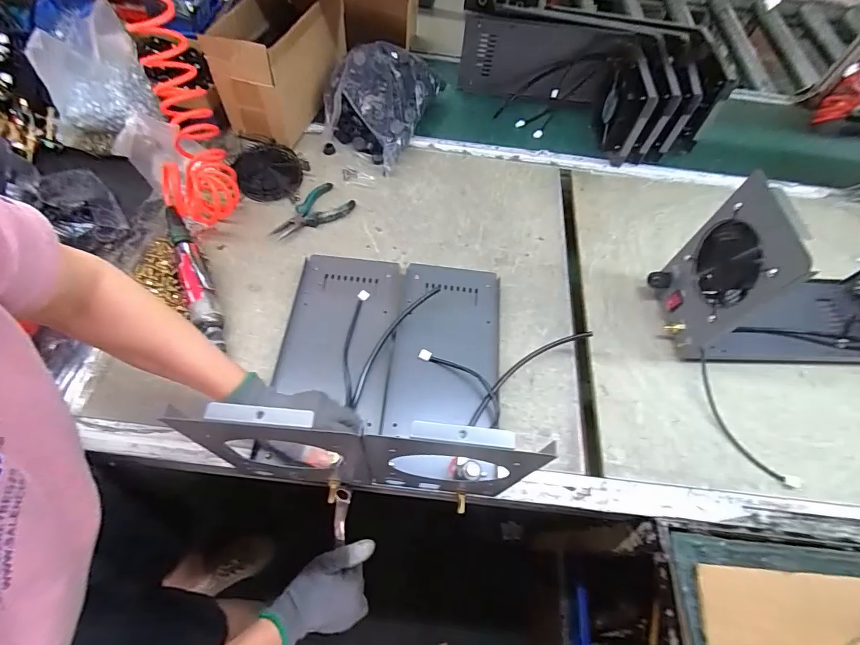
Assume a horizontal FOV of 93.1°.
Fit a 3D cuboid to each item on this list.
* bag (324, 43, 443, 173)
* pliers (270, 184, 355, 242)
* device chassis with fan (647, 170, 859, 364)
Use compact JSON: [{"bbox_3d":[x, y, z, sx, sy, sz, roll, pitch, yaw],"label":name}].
[{"bbox_3d":[-0.110,-0.464,0.812,0.196,0.129,0.306,18,61,5],"label":"bag"},{"bbox_3d":[-0.219,-0.199,0.734,0.147,0.016,0.087,-38,70,-22],"label":"pliers"},{"bbox_3d":[0.564,-0.056,0.574,0.376,0.235,0.149,2,61,-4],"label":"device chassis with fan"}]

